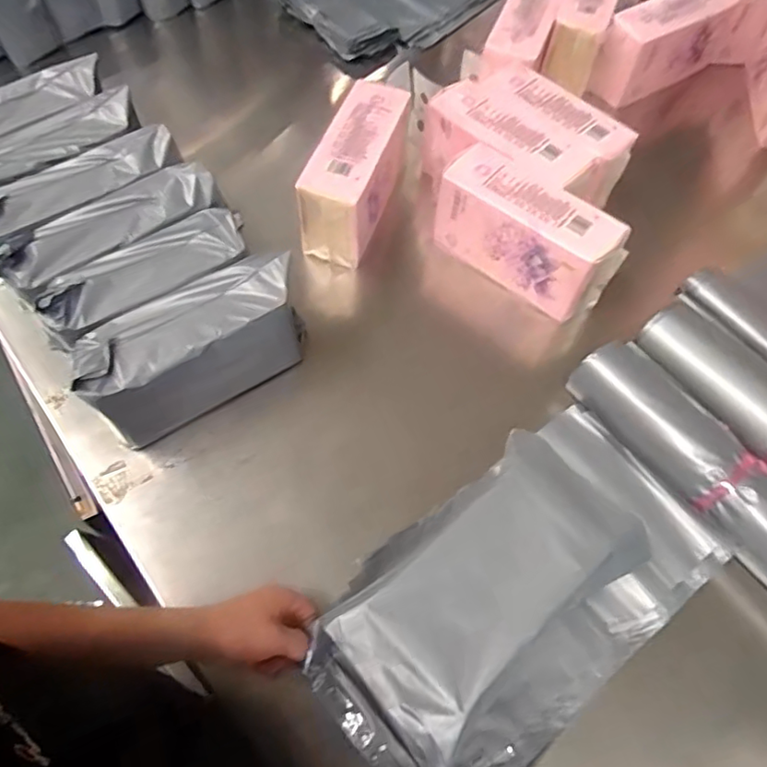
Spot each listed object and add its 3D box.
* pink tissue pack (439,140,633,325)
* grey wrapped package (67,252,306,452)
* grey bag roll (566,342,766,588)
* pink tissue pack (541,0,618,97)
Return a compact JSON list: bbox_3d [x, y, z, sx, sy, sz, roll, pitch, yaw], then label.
[{"bbox_3d":[0.194,-0.203,0.805,0.250,0.120,0.095,38,67,15],"label":"pink tissue pack"},{"bbox_3d":[-0.216,-0.043,0.690,0.256,0.141,0.094,-28,68,-16],"label":"grey wrapped package"},{"bbox_3d":[0.388,0.104,0.674,0.108,0.053,0.393,-35,70,-19],"label":"grey bag roll"},{"bbox_3d":[0.362,-0.661,1.067,0.098,0.110,0.269,20,64,7],"label":"pink tissue pack"}]

